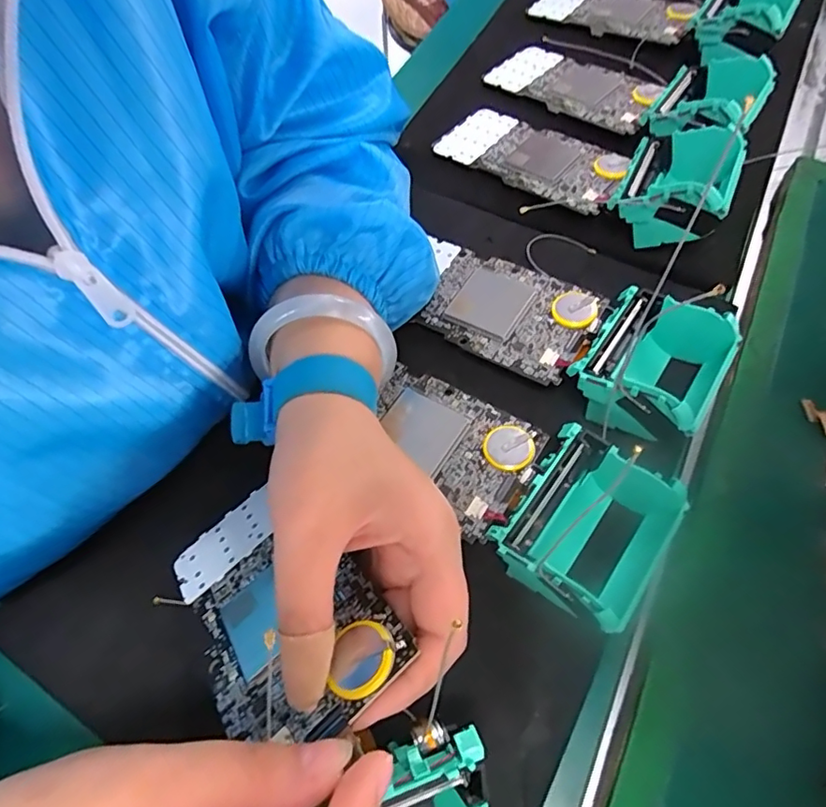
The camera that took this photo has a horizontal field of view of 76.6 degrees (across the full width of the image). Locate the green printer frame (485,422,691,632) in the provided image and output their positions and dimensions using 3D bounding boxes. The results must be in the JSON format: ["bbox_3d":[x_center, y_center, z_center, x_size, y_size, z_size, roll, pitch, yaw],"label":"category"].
[{"bbox_3d":[0.078,0.054,0.224,0.067,0.036,0.069,36,77,10],"label":"green printer frame"}]

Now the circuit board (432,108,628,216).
[{"bbox_3d":[0.081,-0.170,0.360,0.129,0.006,0.063,37,67,25],"label":"circuit board"}]

